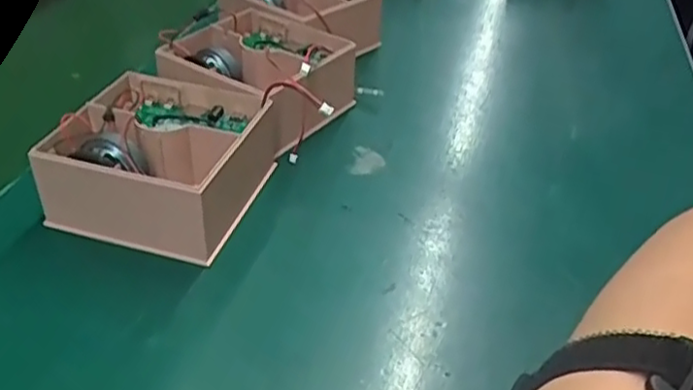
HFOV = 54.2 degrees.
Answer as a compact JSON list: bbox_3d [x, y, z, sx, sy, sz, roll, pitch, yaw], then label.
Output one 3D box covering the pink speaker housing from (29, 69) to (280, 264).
[{"bbox_3d":[-0.104,-0.020,0.400,0.108,0.057,0.109,8,36,8],"label":"pink speaker housing"}]

